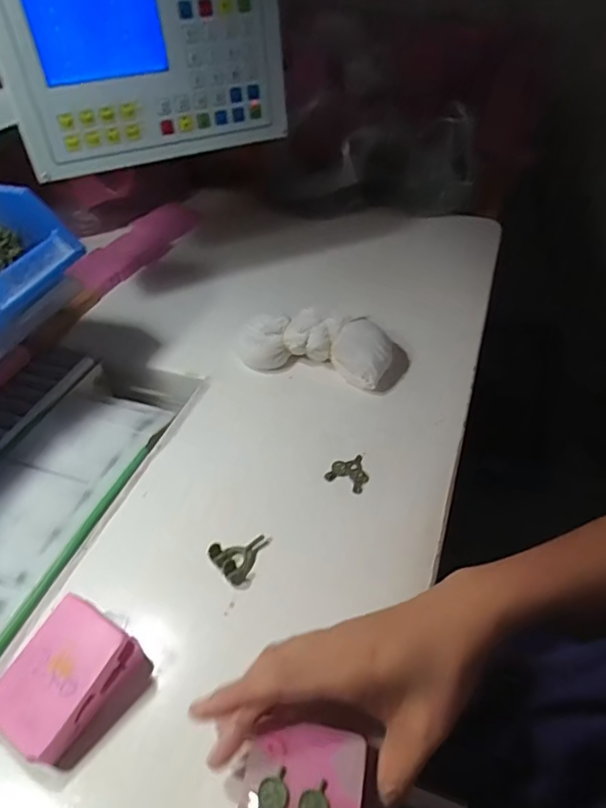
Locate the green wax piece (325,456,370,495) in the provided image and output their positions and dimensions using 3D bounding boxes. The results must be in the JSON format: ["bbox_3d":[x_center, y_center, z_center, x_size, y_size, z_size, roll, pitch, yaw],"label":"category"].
[{"bbox_3d":[0.040,0.056,0.451,0.032,0.008,0.034,19,48,20],"label":"green wax piece"}]

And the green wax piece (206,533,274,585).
[{"bbox_3d":[-0.050,0.111,0.397,0.035,0.009,0.043,16,47,18],"label":"green wax piece"}]

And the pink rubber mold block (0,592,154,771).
[{"bbox_3d":[-0.143,0.168,0.324,0.064,0.034,0.078,23,50,24],"label":"pink rubber mold block"}]

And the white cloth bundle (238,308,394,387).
[{"bbox_3d":[0.014,-0.062,0.541,0.157,0.050,0.073,11,46,13],"label":"white cloth bundle"}]

